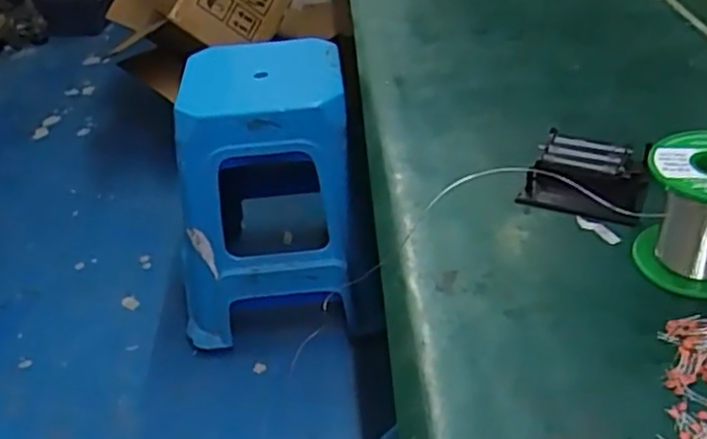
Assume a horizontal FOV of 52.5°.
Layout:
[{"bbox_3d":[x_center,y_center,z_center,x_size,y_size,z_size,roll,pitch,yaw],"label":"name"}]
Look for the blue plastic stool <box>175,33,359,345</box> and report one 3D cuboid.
[{"bbox_3d":[-0.163,-0.043,1.379,0.333,0.485,0.322,-2,36,6],"label":"blue plastic stool"}]

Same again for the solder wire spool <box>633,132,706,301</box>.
[{"bbox_3d":[0.204,-0.003,0.419,0.065,0.075,0.065,-4,36,3],"label":"solder wire spool"}]

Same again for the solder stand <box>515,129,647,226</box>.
[{"bbox_3d":[0.163,-0.028,0.502,0.076,0.024,0.068,14,40,25],"label":"solder stand"}]

